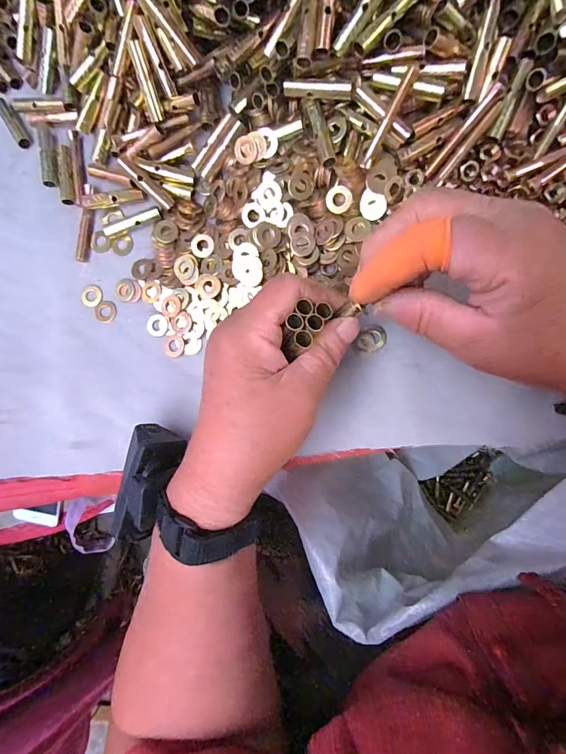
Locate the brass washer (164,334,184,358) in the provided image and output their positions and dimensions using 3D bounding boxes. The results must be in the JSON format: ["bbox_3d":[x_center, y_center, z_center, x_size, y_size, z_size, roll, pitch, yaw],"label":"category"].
[{"bbox_3d":[-0.079,-0.022,0.274,0.016,0.004,0.016,0,89,9],"label":"brass washer"}]

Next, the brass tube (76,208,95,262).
[{"bbox_3d":[-0.149,-0.107,0.287,0.007,0.007,0.040,7,90,9],"label":"brass tube"}]

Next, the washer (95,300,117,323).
[{"bbox_3d":[-0.134,-0.049,0.284,0.018,0.004,0.016,16,91,9],"label":"washer"}]

